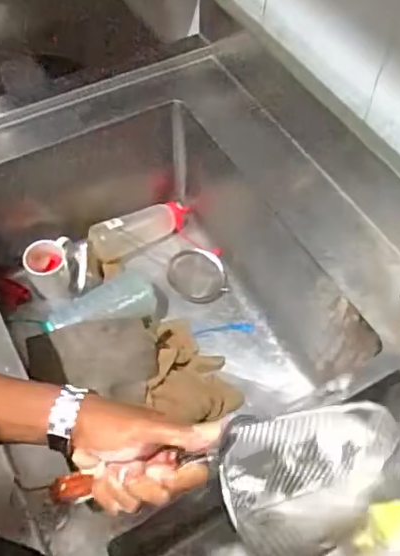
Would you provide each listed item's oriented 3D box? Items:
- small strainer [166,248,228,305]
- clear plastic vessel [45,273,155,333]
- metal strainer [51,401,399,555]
[{"bbox_3d":[-0.005,-0.007,1.138,0.112,0.034,0.114,-11,57,-9],"label":"small strainer"},{"bbox_3d":[-0.178,0.061,1.032,0.199,0.066,0.077,-23,59,-16],"label":"clear plastic vessel"},{"bbox_3d":[0.024,0.179,0.470,0.277,0.100,0.116,-12,56,23],"label":"metal strainer"}]

